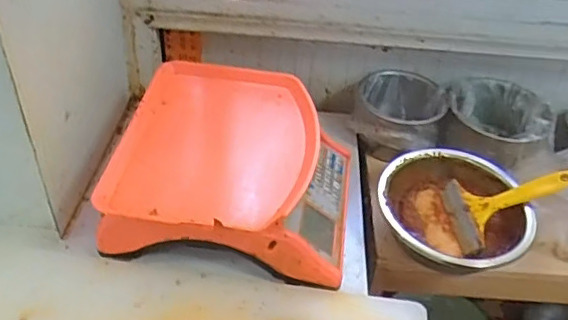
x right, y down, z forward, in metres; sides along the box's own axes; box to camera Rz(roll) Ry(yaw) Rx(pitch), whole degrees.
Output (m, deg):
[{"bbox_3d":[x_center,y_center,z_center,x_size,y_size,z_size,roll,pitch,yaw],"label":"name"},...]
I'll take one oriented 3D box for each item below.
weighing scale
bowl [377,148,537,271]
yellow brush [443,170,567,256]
[{"bbox_3d":[-0.055,0.011,0.760,0.285,0.105,0.286,10,43,4],"label":"weighing scale"},{"bbox_3d":[0.220,0.072,0.783,0.187,0.061,0.186,3,43,-3],"label":"bowl"},{"bbox_3d":[0.296,0.050,0.778,0.165,0.022,0.101,-22,43,10],"label":"yellow brush"}]

